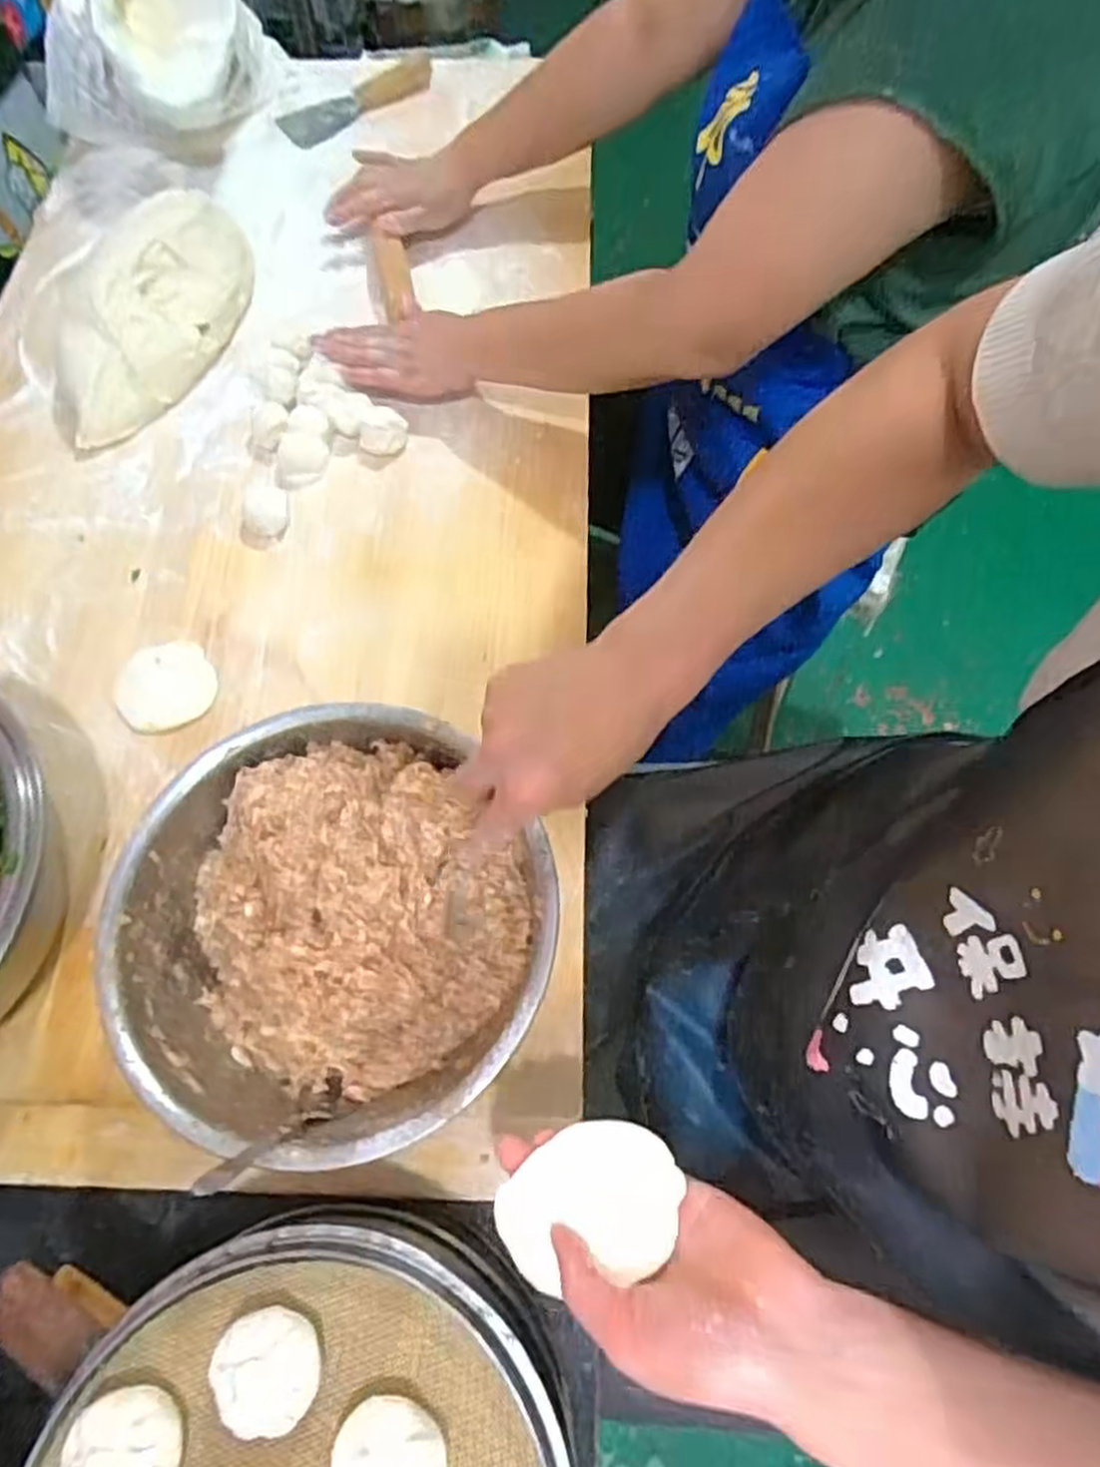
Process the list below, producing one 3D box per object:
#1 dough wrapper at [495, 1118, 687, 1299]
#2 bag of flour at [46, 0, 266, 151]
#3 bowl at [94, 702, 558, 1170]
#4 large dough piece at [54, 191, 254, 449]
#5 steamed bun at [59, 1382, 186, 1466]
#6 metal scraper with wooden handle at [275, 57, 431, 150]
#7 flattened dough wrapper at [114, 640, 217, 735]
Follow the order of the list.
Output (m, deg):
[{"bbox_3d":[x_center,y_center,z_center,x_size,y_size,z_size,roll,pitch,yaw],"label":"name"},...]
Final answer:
[{"bbox_3d":[0.019,0.218,0.371,0.085,0.018,0.061,-18,67,-7],"label":"dough wrapper"},{"bbox_3d":[-0.444,-0.724,0.830,0.232,0.176,0.192,6,67,4],"label":"bag of flour"},{"bbox_3d":[-0.126,0.120,0.502,0.248,0.105,0.247,0,67,1],"label":"bowl"},{"bbox_3d":[-0.371,-0.393,0.751,0.113,0.086,0.279,26,82,11],"label":"large dough piece"},{"bbox_3d":[-0.188,0.320,0.352,0.041,0.031,0.047,-13,67,-5],"label":"steamed bun"},{"bbox_3d":[-0.225,-0.741,0.935,0.191,0.028,0.071,-31,70,-12],"label":"metal scraper with wooden handle"},{"bbox_3d":[-0.303,-0.038,0.629,0.074,0.007,0.077,0,67,1],"label":"flattened dough wrapper"}]

